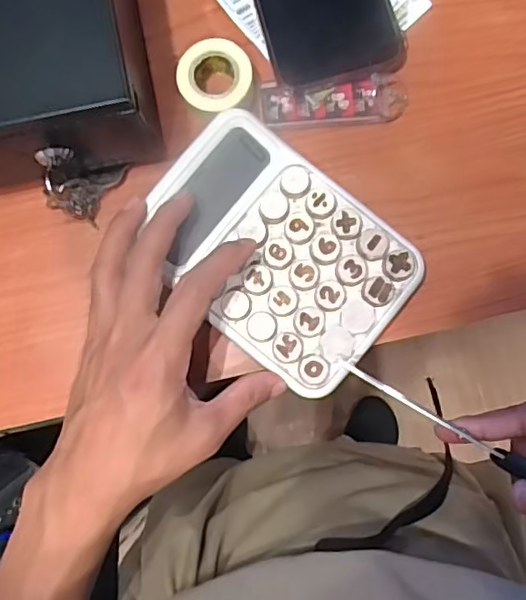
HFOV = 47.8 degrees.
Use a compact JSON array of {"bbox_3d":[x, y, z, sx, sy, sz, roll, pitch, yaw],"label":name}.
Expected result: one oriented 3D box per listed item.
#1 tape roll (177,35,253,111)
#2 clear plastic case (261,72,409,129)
[{"bbox_3d":[-0.029,-0.133,0.364,0.043,0.026,0.044,0,85,1],"label":"tape roll"},{"bbox_3d":[0.045,-0.124,0.373,0.090,0.010,0.029,-3,85,1],"label":"clear plastic case"}]

